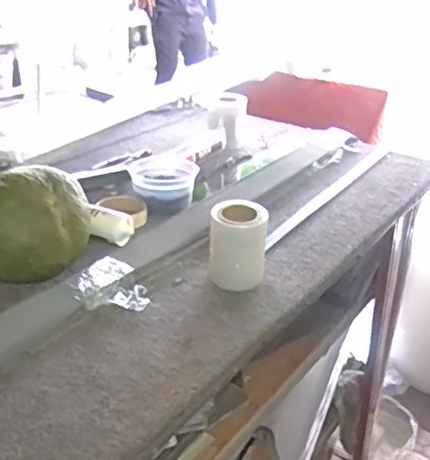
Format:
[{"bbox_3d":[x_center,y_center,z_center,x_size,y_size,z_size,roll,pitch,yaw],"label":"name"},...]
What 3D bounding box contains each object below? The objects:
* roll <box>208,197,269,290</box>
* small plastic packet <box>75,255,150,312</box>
[{"bbox_3d":[0.031,0.018,0.867,0.077,0.097,0.071,3,26,-1],"label":"roll"},{"bbox_3d":[-0.137,0.070,0.839,0.088,0.026,0.092,-3,25,-6],"label":"small plastic packet"}]

